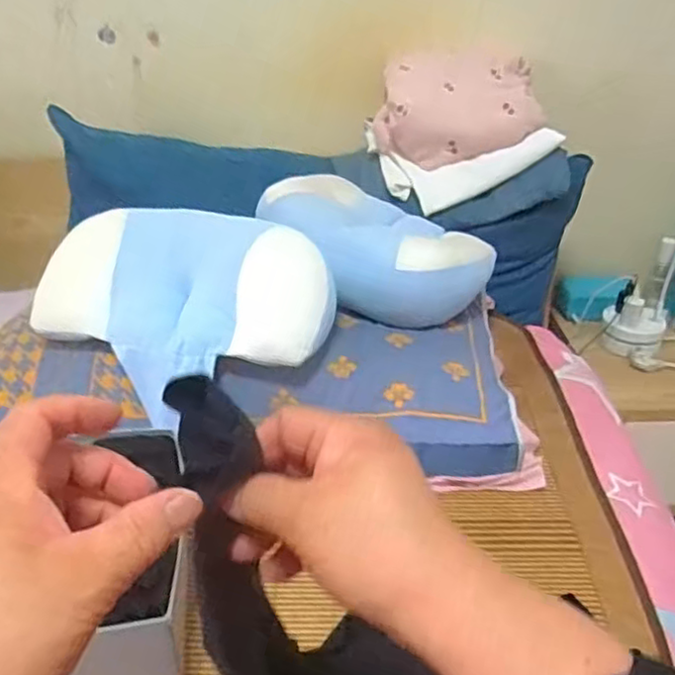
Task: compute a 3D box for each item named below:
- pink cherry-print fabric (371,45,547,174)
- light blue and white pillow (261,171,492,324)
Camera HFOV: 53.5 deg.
[{"bbox_3d":[0.192,-0.377,1.091,0.256,0.131,0.187,0,31,0],"label":"pink cherry-print fabric"},{"bbox_3d":[0.053,-0.136,0.949,0.316,0.114,0.200,21,37,31],"label":"light blue and white pillow"}]

